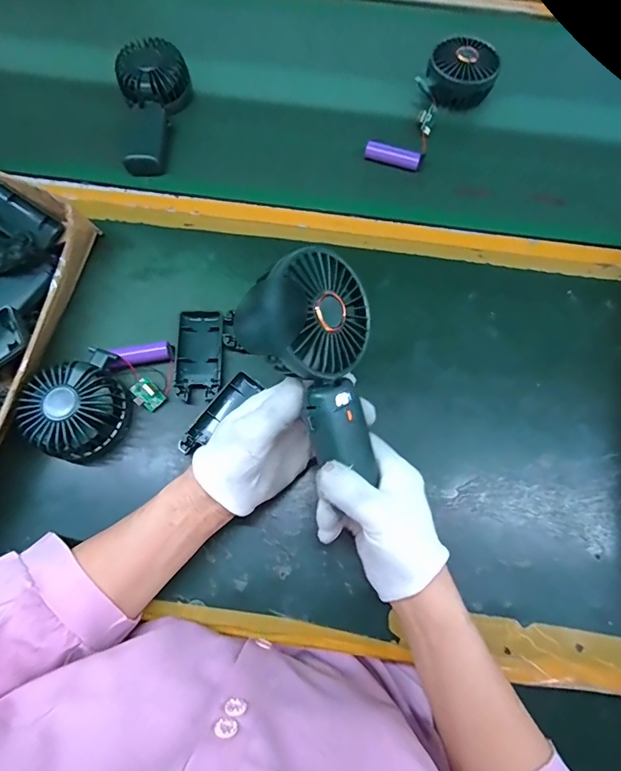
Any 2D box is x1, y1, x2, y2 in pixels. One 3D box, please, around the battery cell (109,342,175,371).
[{"bbox_3d":[-0.166,-0.029,0.416,0.061,0.017,0.016,-10,71,-3],"label":"battery cell"}]

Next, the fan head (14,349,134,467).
[{"bbox_3d":[-0.212,0.021,0.389,0.089,0.050,0.085,-28,73,-9],"label":"fan head"}]

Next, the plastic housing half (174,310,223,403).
[{"bbox_3d":[-0.111,-0.032,0.421,0.044,0.011,0.095,0,71,0],"label":"plastic housing half"}]

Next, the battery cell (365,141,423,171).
[{"bbox_3d":[0.100,-0.277,0.514,0.067,0.020,0.014,14,71,5],"label":"battery cell"}]

